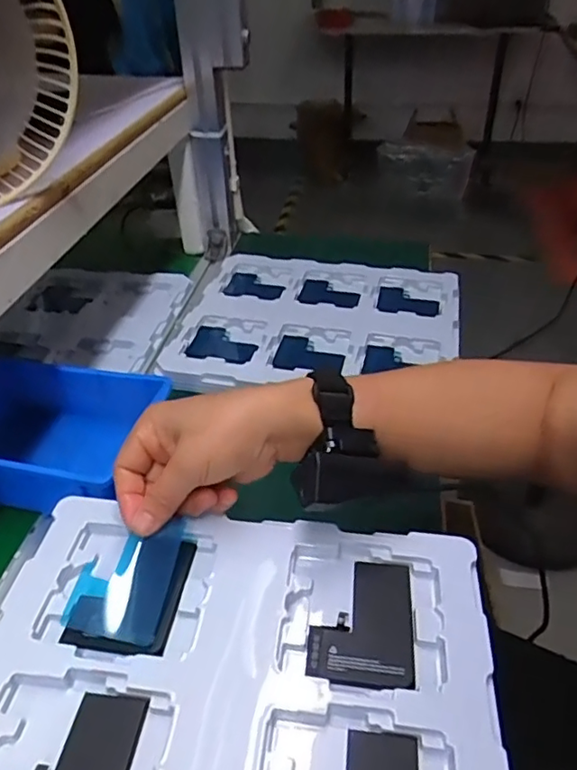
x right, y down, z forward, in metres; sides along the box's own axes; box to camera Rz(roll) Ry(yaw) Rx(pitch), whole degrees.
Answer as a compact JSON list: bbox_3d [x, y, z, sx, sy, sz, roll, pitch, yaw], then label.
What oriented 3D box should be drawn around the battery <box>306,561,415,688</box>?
[{"bbox_3d":[0.044,0.136,0.338,0.058,0.005,0.076,3,39,7],"label":"battery"}]

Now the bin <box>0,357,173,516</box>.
[{"bbox_3d":[-0.227,0.041,0.519,0.216,0.061,0.137,8,40,12],"label":"bin"}]

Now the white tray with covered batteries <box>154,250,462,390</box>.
[{"bbox_3d":[0.041,-0.086,0.708,0.326,0.023,0.294,4,39,8],"label":"white tray with covered batteries"}]

